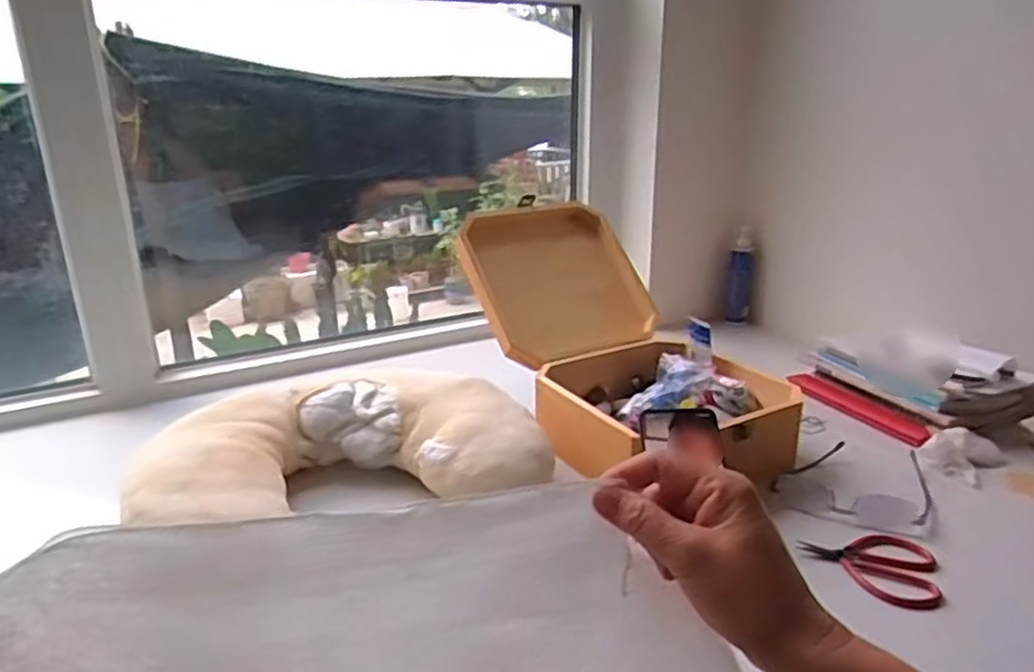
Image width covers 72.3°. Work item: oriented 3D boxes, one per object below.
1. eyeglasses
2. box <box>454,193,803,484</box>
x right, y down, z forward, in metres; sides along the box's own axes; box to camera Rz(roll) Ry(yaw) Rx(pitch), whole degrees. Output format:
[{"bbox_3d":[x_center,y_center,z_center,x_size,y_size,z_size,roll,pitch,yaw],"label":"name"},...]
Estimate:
[{"bbox_3d":[0.358,0.148,0.748,0.140,0.036,0.139,11,22,29],"label":"eyeglasses"},{"bbox_3d":[0.119,-0.007,0.889,0.248,0.215,0.438,-11,22,-28],"label":"box"}]

